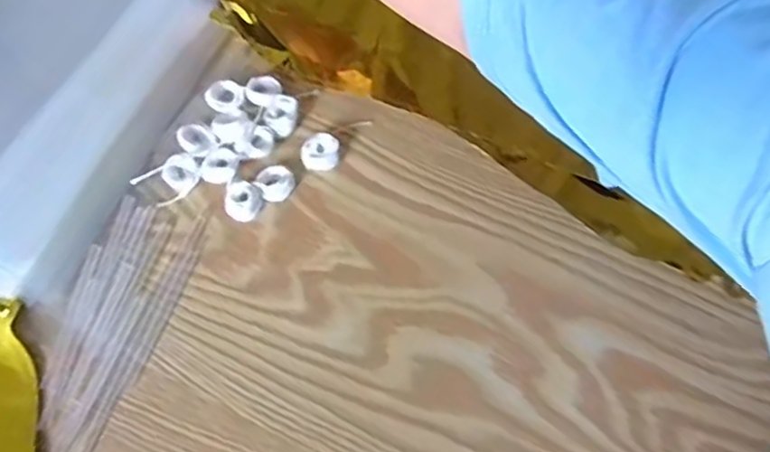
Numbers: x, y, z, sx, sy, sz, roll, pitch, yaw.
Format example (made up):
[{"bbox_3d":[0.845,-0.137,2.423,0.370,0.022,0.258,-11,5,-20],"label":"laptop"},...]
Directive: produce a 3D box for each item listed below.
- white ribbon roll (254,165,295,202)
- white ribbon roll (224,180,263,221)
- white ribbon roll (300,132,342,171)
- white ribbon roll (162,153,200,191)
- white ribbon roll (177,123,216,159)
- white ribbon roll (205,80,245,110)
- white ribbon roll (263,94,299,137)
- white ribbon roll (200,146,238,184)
[{"bbox_3d":[-0.063,-0.025,0.386,0.021,0.011,0.020,0,70,-1],"label":"white ribbon roll"},{"bbox_3d":[-0.081,-0.015,0.381,0.021,0.012,0.021,0,70,-1],"label":"white ribbon roll"},{"bbox_3d":[-0.038,-0.043,0.393,0.022,0.010,0.021,0,70,-1],"label":"white ribbon roll"},{"bbox_3d":[-0.118,-0.031,0.385,0.019,0.008,0.021,-21,72,-9],"label":"white ribbon roll"},{"bbox_3d":[-0.110,-0.050,0.390,0.018,0.009,0.021,-31,73,-12],"label":"white ribbon roll"},{"bbox_3d":[-0.096,-0.078,0.400,0.023,0.005,0.020,-12,70,-6],"label":"white ribbon roll"},{"bbox_3d":[-0.061,-0.065,0.396,0.019,0.009,0.024,27,71,8],"label":"white ribbon roll"},{"bbox_3d":[-0.095,-0.035,0.384,0.020,0.007,0.021,0,70,-1],"label":"white ribbon roll"}]

